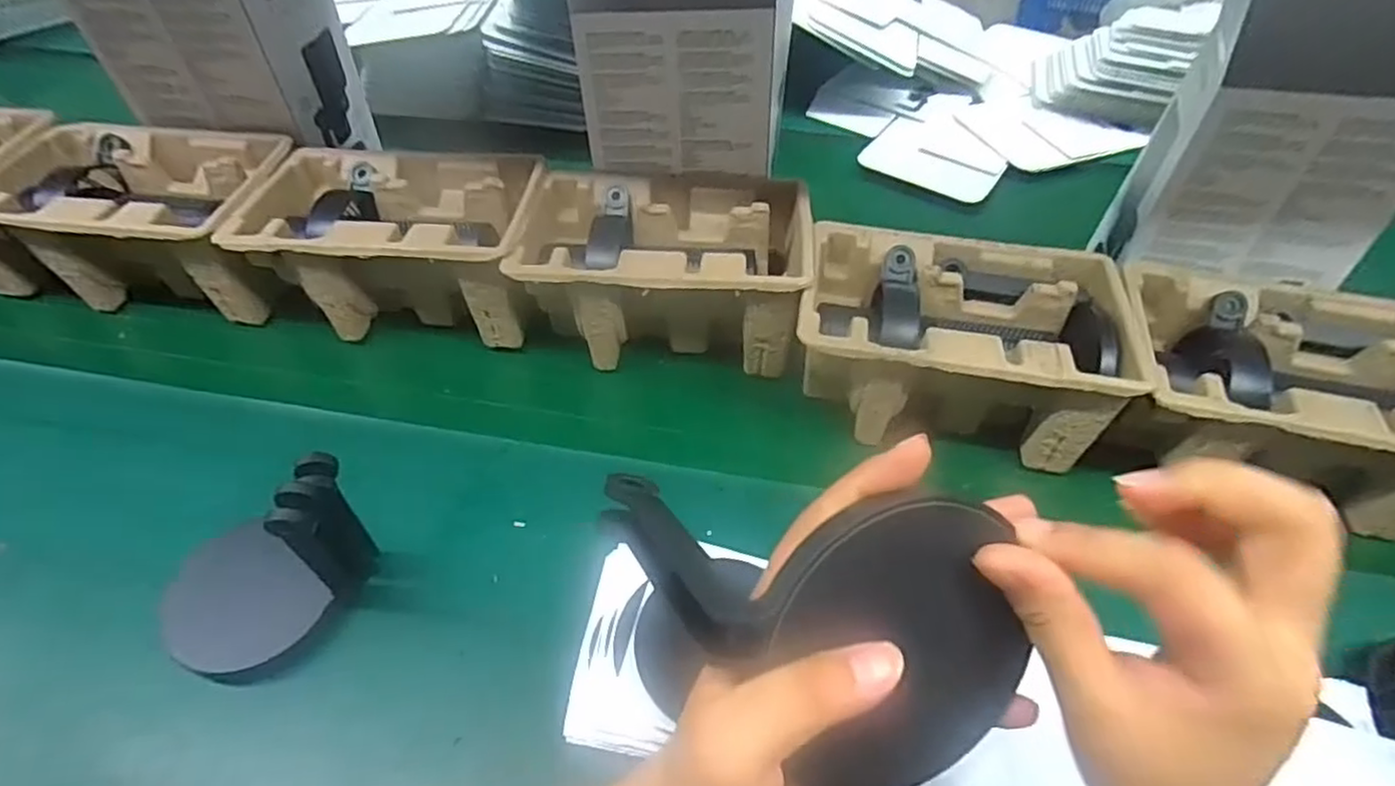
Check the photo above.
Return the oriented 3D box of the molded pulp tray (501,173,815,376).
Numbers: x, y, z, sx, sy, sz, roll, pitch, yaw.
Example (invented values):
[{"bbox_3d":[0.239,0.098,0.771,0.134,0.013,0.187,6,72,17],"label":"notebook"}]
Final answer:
[{"bbox_3d":[-0.026,-0.103,0.571,0.223,0.096,0.143,3,50,-2],"label":"molded pulp tray"}]

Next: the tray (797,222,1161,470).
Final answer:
[{"bbox_3d":[0.189,-0.038,0.519,0.221,0.098,0.143,11,50,5],"label":"tray"}]

